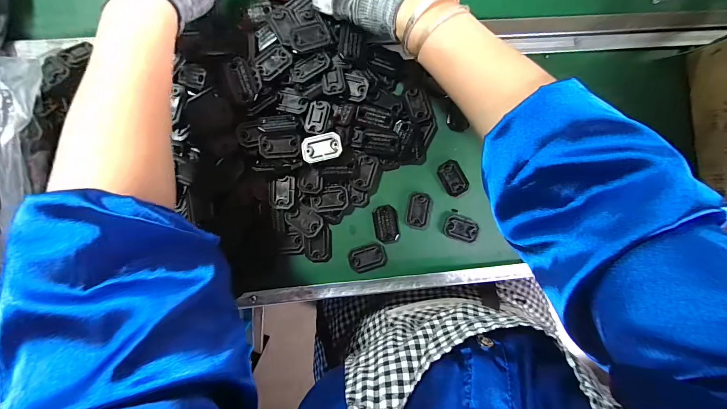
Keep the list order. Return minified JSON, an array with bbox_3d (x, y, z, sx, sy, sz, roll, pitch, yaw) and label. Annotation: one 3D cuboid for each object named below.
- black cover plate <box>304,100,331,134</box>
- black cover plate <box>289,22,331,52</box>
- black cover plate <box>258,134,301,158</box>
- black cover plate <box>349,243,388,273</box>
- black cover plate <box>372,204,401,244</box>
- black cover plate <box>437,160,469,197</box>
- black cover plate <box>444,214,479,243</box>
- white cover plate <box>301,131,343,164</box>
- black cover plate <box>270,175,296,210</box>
[{"bbox_3d":[-0.048,-0.093,0.343,0.022,0.004,0.035,13,92,-6],"label":"black cover plate"},{"bbox_3d":[-0.055,-0.173,0.334,0.040,0.004,0.024,-19,101,-12],"label":"black cover plate"},{"bbox_3d":[-0.087,-0.060,0.338,0.040,0.004,0.024,-6,103,-18],"label":"black cover plate"},{"bbox_3d":[0.005,0.062,0.377,0.043,0.004,0.030,-18,95,-4],"label":"black cover plate"},{"bbox_3d":[0.027,0.023,0.379,0.029,0.006,0.044,-10,95,-4],"label":"black cover plate"},{"bbox_3d":[0.106,-0.031,0.383,0.027,0.006,0.041,-32,96,-2],"label":"black cover plate"},{"bbox_3d":[0.116,0.028,0.383,0.040,0.004,0.027,15,92,-6],"label":"black cover plate"},{"bbox_3d":[-0.044,-0.060,0.343,0.042,0.004,0.027,-14,95,-4],"label":"white cover plate"},{"bbox_3d":[-0.088,-0.013,0.355,0.026,0.008,0.036,4,93,-5],"label":"black cover plate"}]

